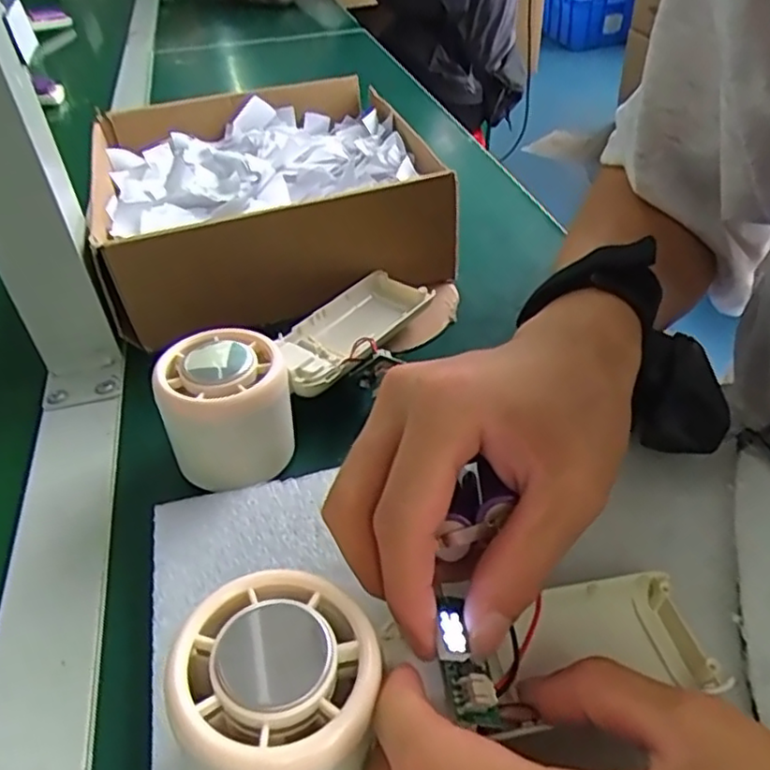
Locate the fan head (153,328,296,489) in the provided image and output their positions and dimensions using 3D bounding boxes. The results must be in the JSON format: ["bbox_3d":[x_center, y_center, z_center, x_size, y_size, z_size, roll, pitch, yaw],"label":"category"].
[{"bbox_3d":[-0.068,0.012,0.289,0.055,0.051,0.060,-15,43,-13],"label":"fan head"}]

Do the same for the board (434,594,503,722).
[{"bbox_3d":[0.022,0.078,0.184,0.012,0.009,0.034,-16,72,-10],"label":"board"}]

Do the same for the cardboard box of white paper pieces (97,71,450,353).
[{"bbox_3d":[-0.082,-0.135,0.445,0.200,0.069,0.222,-12,42,-9],"label":"cardboard box of white paper pieces"}]

